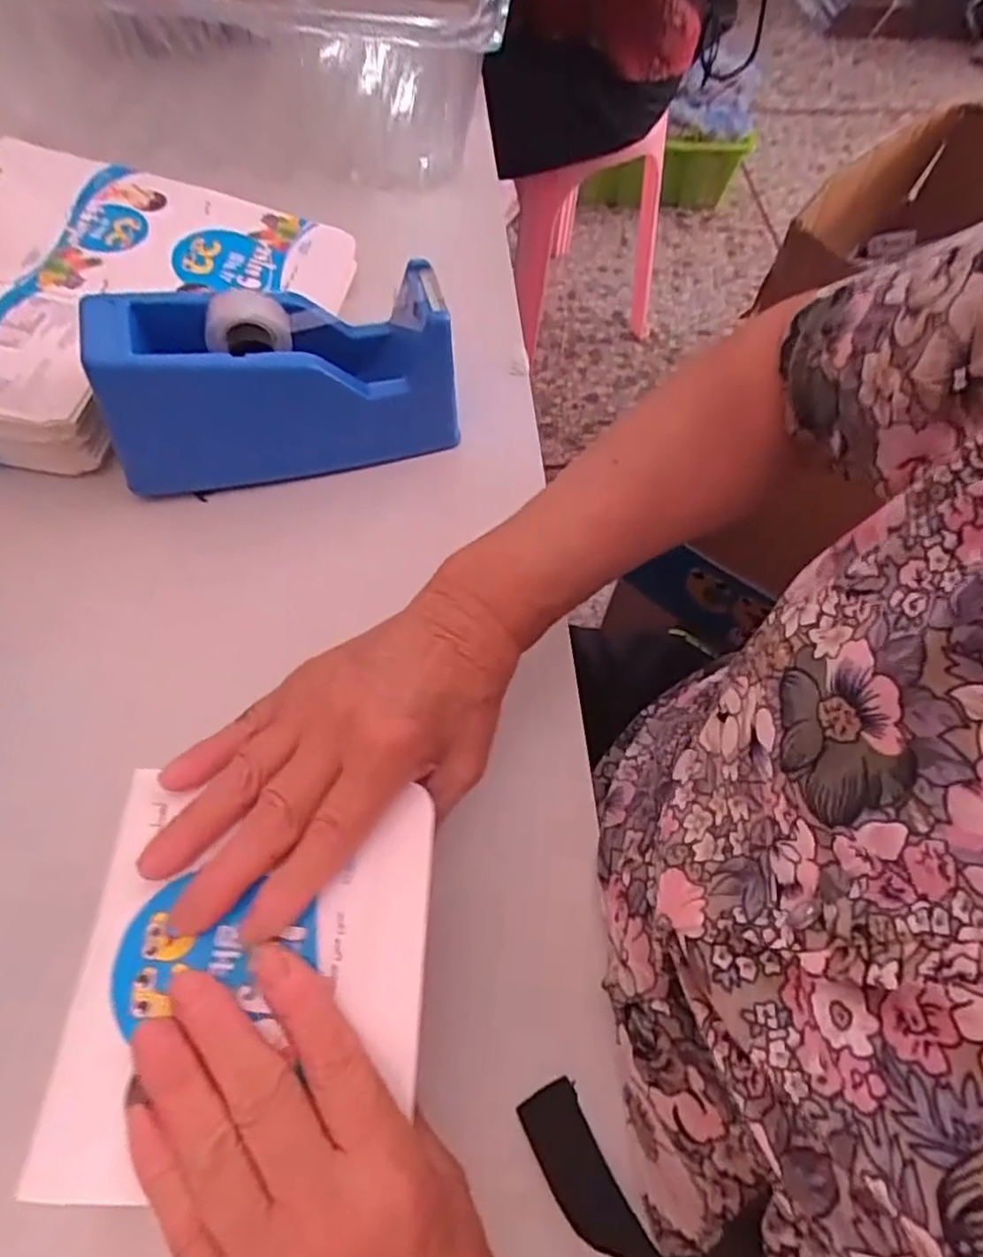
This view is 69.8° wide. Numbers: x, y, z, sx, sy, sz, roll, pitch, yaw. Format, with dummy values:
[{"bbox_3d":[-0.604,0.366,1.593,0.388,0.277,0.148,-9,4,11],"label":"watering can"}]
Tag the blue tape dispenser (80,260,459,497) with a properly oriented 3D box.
[{"bbox_3d":[-0.123,-0.148,0.419,0.196,0.095,0.071,-13,63,-10],"label":"blue tape dispenser"}]

